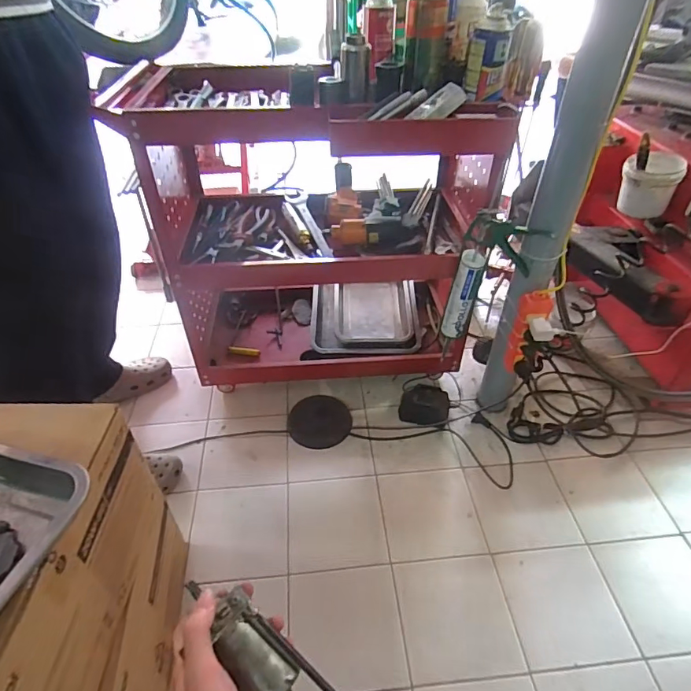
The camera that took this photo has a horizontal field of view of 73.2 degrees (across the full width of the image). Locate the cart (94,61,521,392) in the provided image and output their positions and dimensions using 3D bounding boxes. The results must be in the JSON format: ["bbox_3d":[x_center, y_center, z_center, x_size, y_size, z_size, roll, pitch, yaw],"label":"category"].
[{"bbox_3d":[-0.055,-0.230,1.104,0.685,0.729,0.389,-2,42,-1],"label":"cart"}]

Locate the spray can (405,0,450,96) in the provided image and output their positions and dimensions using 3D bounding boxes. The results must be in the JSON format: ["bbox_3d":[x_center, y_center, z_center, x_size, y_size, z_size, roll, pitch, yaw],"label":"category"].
[{"bbox_3d":[0.131,-0.493,0.741,0.061,0.144,0.061,-1,42,1],"label":"spray can"}]

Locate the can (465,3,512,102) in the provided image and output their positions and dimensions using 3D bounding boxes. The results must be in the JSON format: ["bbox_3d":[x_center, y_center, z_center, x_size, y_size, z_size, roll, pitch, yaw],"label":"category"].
[{"bbox_3d":[0.231,-0.464,0.747,0.062,0.113,0.047,5,42,8],"label":"can"}]

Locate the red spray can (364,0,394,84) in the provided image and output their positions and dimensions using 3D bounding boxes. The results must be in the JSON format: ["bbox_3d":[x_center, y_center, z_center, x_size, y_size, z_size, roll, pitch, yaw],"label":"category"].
[{"bbox_3d":[0.066,-0.619,0.925,0.061,0.145,0.057,-1,42,1],"label":"red spray can"}]

